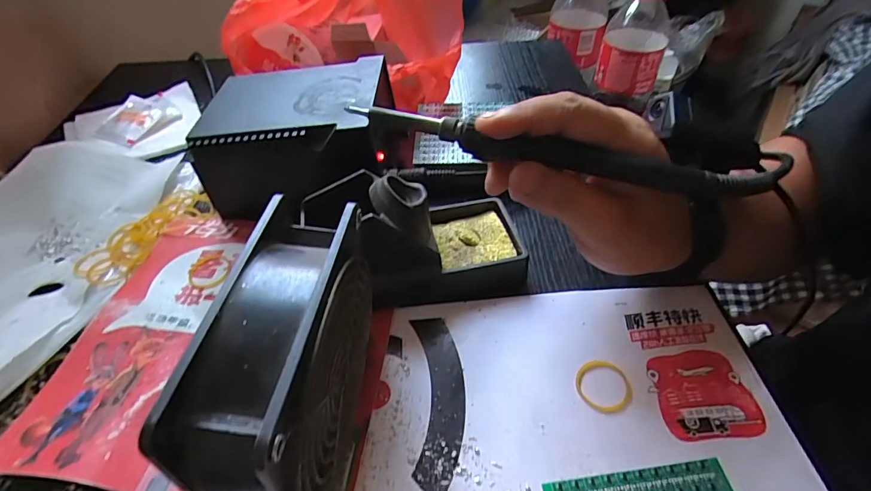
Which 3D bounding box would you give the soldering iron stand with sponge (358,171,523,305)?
[{"bbox_3d":[0.006,-0.011,0.310,0.109,0.075,0.076,-7,46,-5],"label":"soldering iron stand with sponge"}]

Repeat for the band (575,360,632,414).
[{"bbox_3d":[0.099,0.082,0.265,0.031,0.004,0.032,-1,45,1],"label":"band"}]

